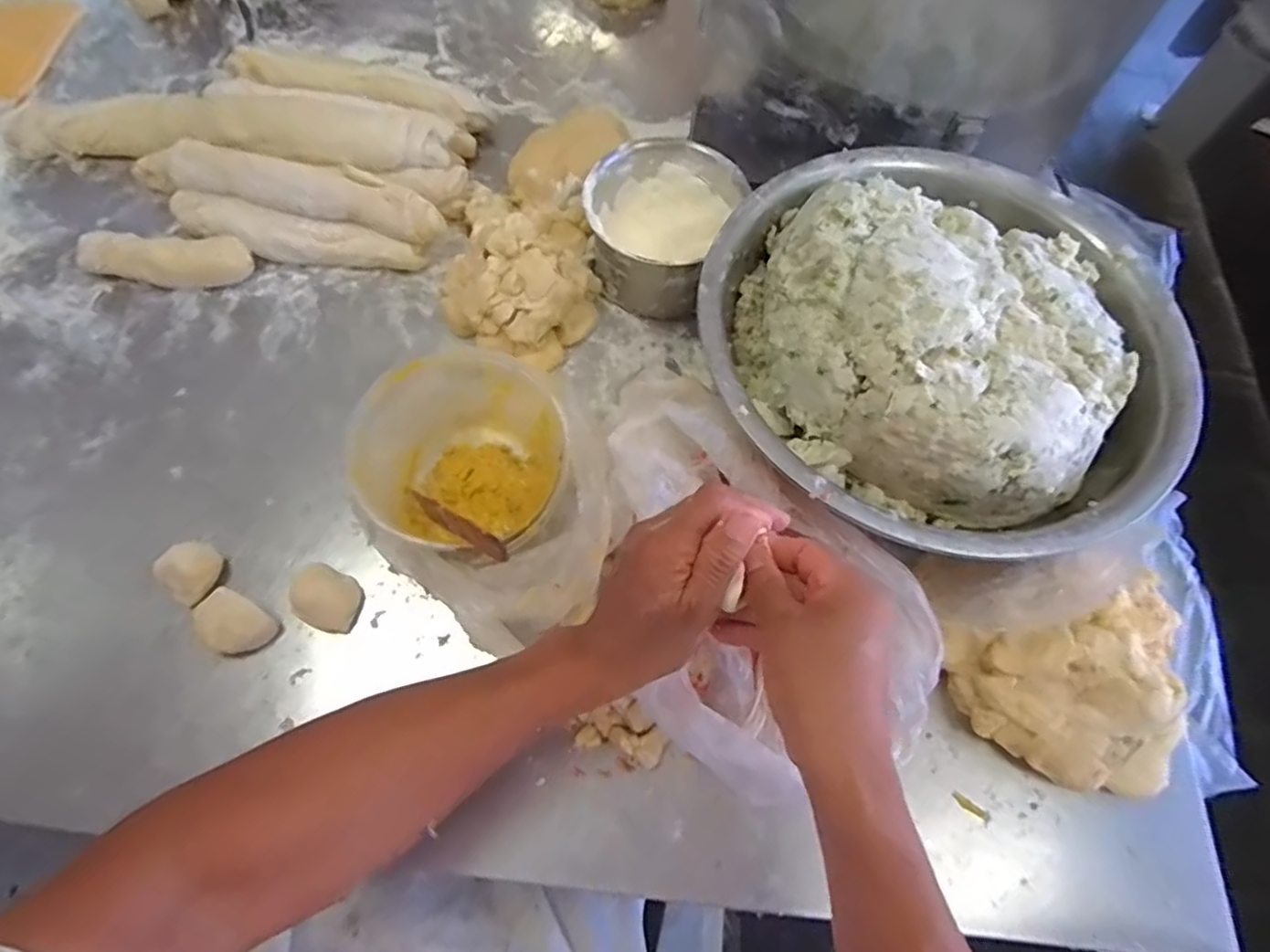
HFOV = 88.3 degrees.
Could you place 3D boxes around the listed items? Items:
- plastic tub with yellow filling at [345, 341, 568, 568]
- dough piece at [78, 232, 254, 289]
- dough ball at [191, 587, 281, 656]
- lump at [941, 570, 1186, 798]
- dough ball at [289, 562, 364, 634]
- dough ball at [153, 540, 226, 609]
[{"bbox_3d":[-0.133,-0.018,0.539,0.160,0.092,0.163,1,66,-3],"label":"plastic tub with yellow filling"},{"bbox_3d":[-0.451,-0.206,0.630,0.153,0.040,0.037,-1,66,-4],"label":"dough piece"},{"bbox_3d":[-0.308,0.112,0.503,0.054,0.032,0.039,33,68,11],"label":"dough ball"},{"bbox_3d":[0.327,0.162,0.477,0.156,0.090,0.135,-9,67,-7],"label":"lump"},{"bbox_3d":[-0.244,0.097,0.519,0.050,0.023,0.043,23,67,7],"label":"dough ball"},{"bbox_3d":[-0.351,0.077,0.519,0.038,0.038,0.045,30,68,10],"label":"dough ball"}]

